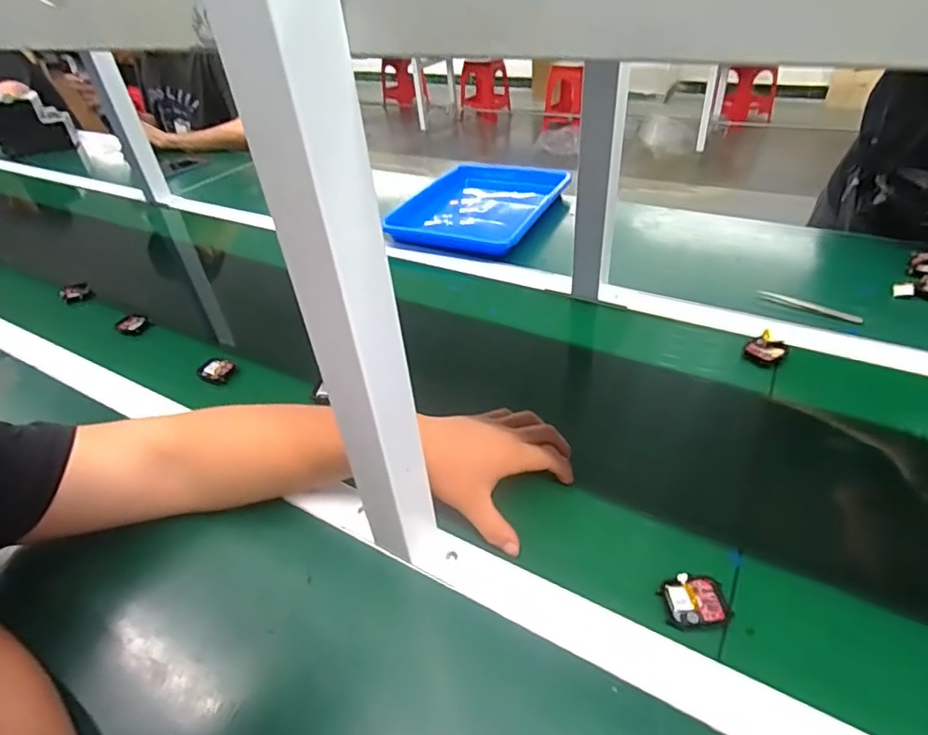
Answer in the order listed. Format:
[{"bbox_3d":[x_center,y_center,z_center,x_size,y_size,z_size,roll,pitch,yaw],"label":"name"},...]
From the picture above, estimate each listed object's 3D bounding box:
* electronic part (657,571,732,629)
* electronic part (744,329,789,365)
[{"bbox_3d":[0.173,0.174,0.400,0.046,0.009,0.036,-6,40,-2],"label":"electronic part"},{"bbox_3d":[0.346,-0.020,0.612,0.044,0.017,0.037,-27,44,-24],"label":"electronic part"}]

